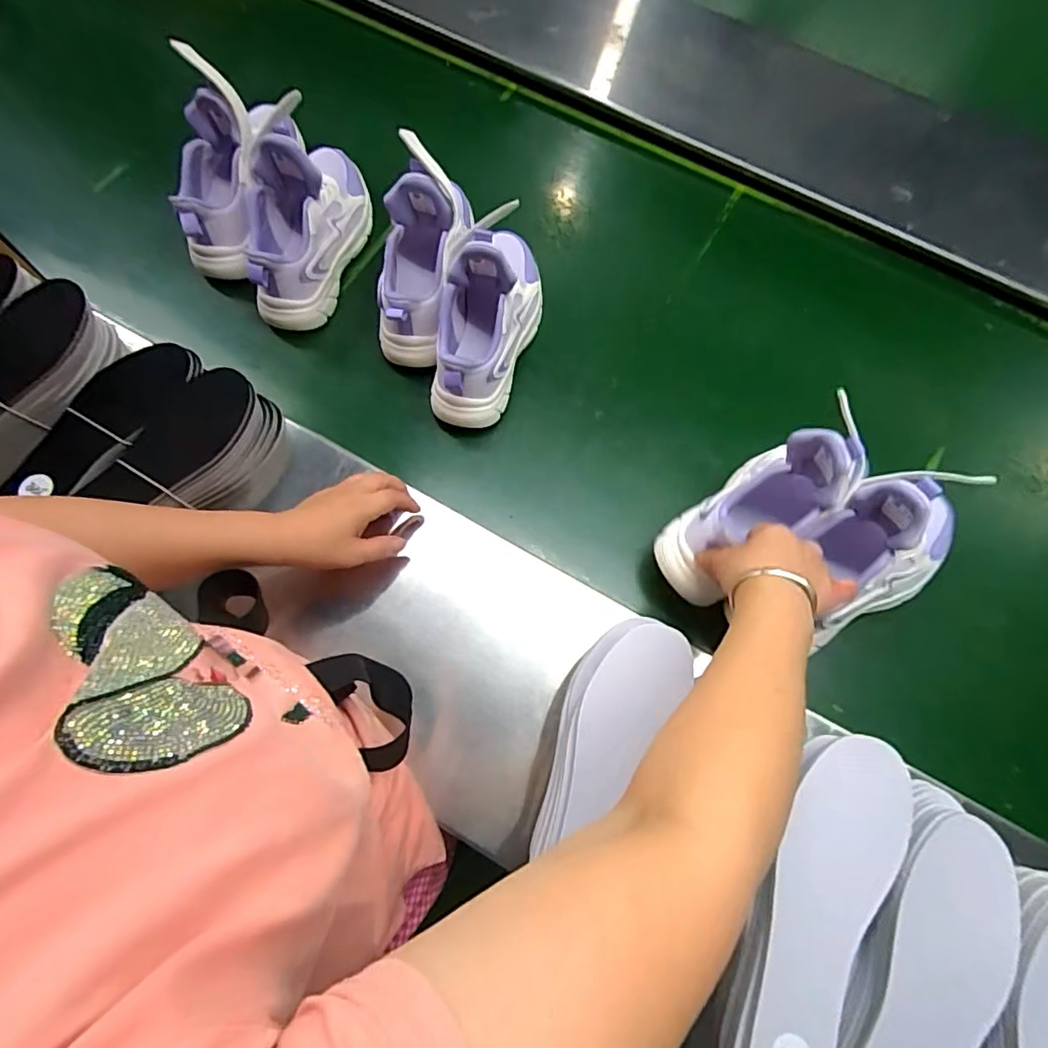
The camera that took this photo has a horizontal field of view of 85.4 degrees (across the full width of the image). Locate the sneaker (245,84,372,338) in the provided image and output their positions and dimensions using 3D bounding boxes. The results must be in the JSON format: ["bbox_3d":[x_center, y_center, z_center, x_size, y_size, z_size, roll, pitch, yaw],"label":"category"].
[{"bbox_3d":[-0.233,-0.340,0.599,0.085,0.131,0.238,16,73,4],"label":"sneaker"}]

